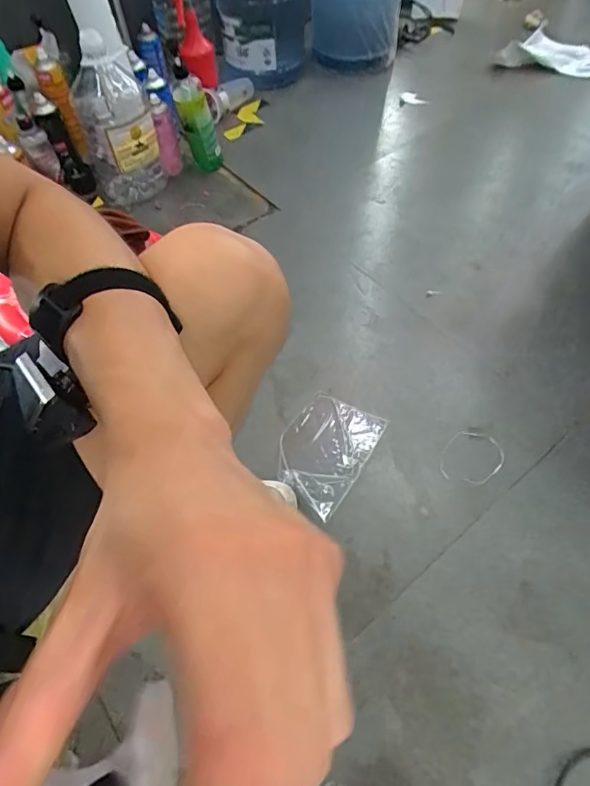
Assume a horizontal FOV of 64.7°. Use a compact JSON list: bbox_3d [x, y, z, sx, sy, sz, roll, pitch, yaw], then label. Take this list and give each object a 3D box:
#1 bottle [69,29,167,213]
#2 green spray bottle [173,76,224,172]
[{"bbox_3d":[-0.418,-0.620,1.078,0.169,0.340,0.151,-20,58,-11],"label":"bottle"},{"bbox_3d":[-0.239,-0.665,1.156,0.087,0.194,0.101,-12,57,-6],"label":"green spray bottle"}]

